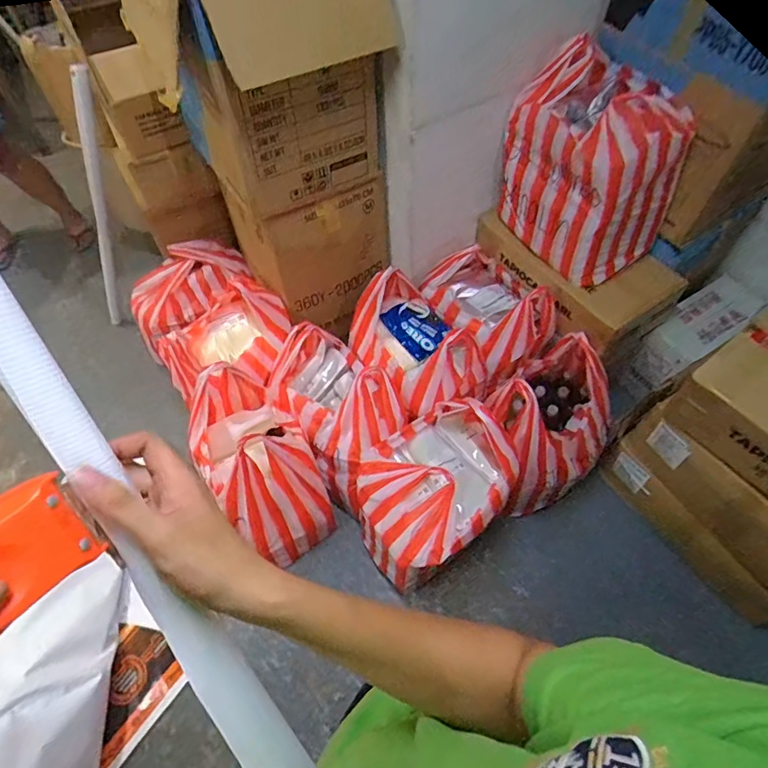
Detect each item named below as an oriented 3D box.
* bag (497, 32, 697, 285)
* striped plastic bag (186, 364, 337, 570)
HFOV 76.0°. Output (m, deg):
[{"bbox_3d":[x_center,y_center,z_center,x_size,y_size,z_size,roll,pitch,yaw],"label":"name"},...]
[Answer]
[{"bbox_3d":[0.551,-0.573,1.314,0.289,0.431,0.393,-25,60,-13],"label":"bag"},{"bbox_3d":[-0.349,0.213,1.361,0.269,0.401,0.441,-34,63,-18],"label":"striped plastic bag"}]

